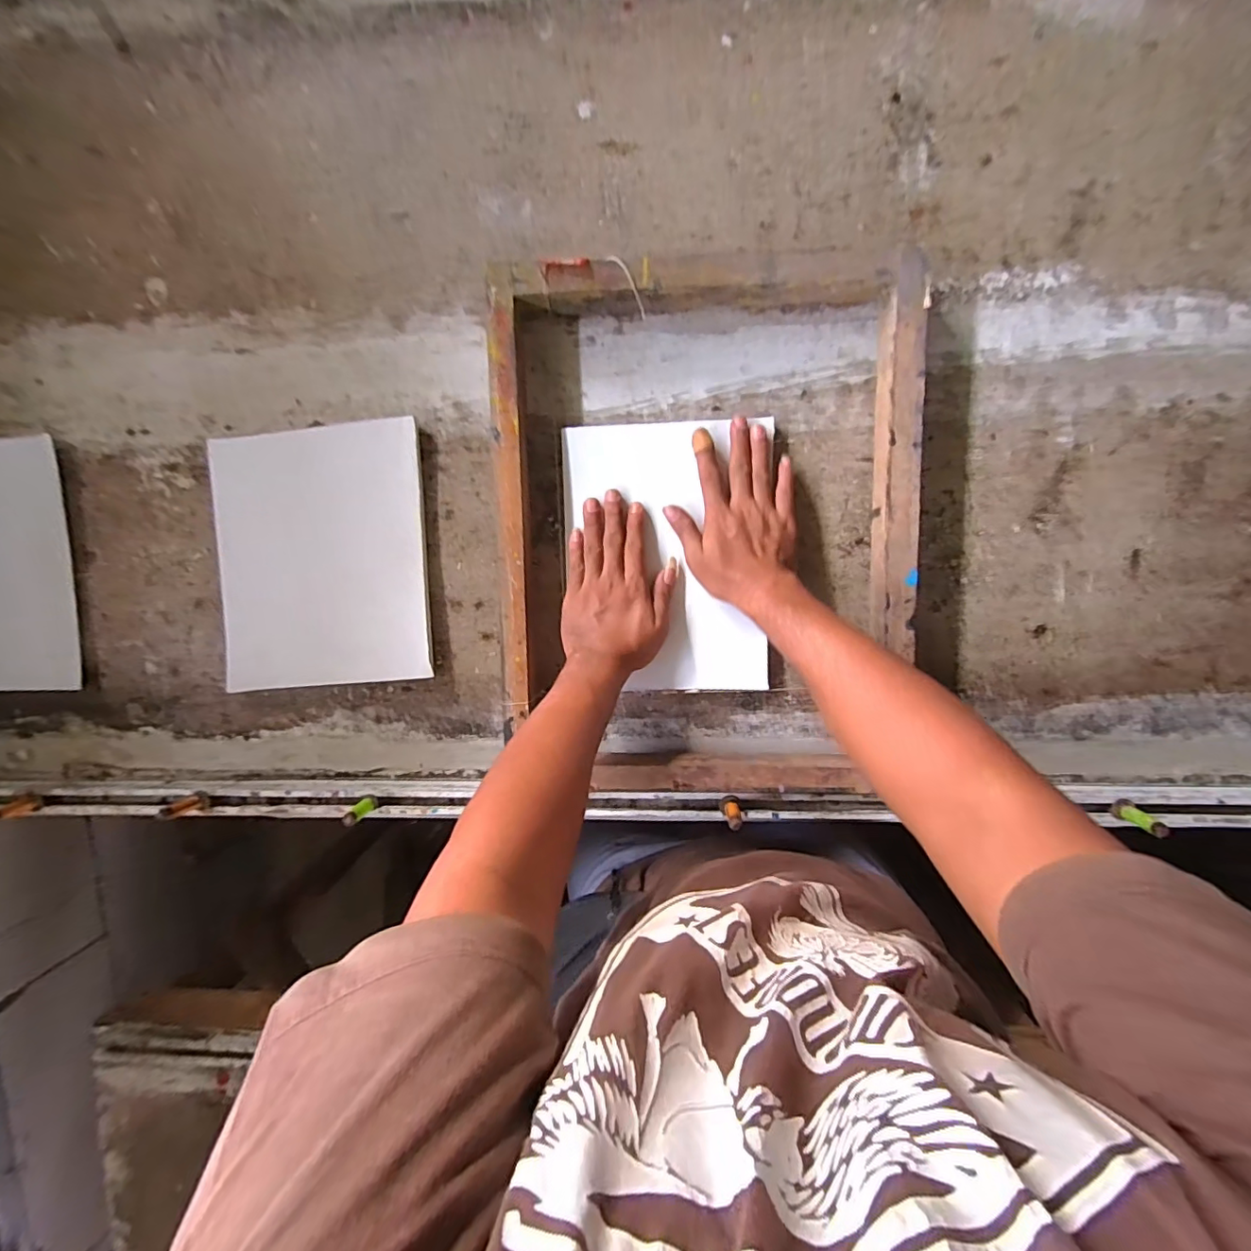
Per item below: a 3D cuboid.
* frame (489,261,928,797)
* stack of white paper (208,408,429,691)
[{"bbox_3d":[0.079,-0.091,0.523,0.405,0.051,0.518,-1,97,3],"label":"frame"},{"bbox_3d":[-0.325,-0.069,0.565,0.224,0.015,0.269,-1,97,3],"label":"stack of white paper"}]

